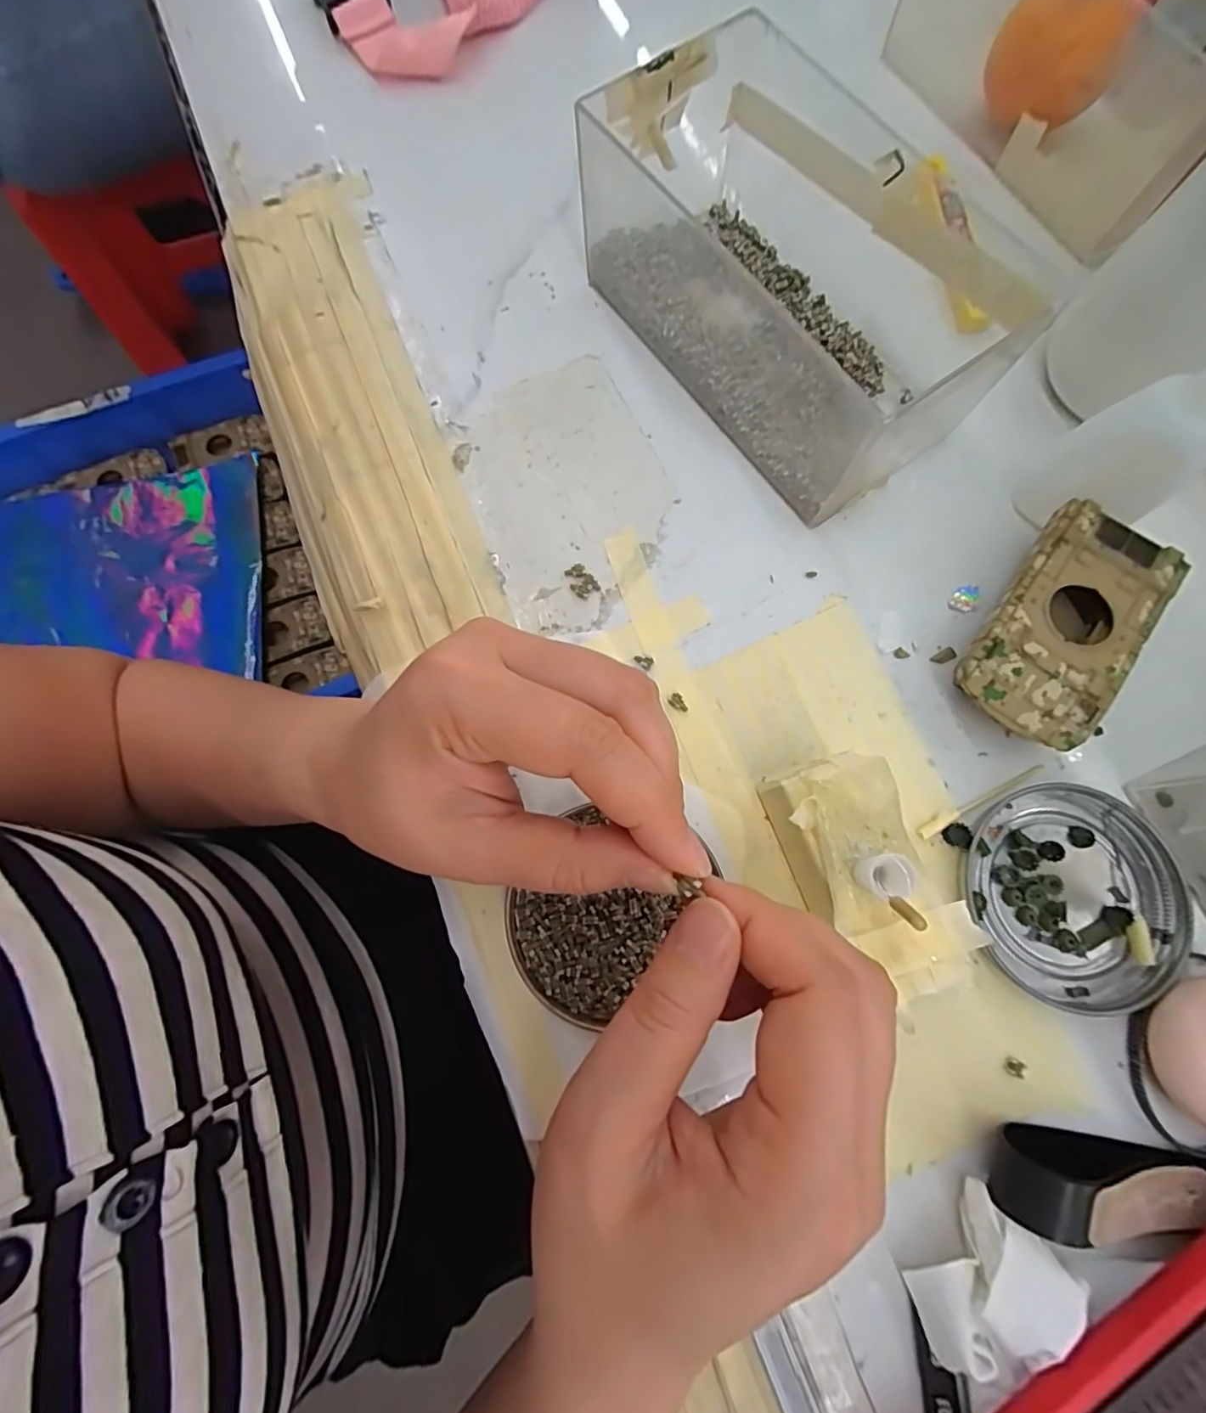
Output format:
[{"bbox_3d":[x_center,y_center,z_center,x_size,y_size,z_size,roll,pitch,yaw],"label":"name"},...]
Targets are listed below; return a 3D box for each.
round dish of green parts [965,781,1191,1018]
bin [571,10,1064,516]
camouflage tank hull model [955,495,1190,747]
[{"bbox_3d":[0.177,0.070,0.216,0.075,0.007,0.075,0,77,1],"label":"round dish of green parts"},{"bbox_3d":[0.091,-0.191,0.248,0.129,0.066,0.176,-35,79,-6],"label":"bin"},{"bbox_3d":[0.181,-0.030,0.232,0.052,0.024,0.095,36,80,9],"label":"camouflage tank hull model"}]

